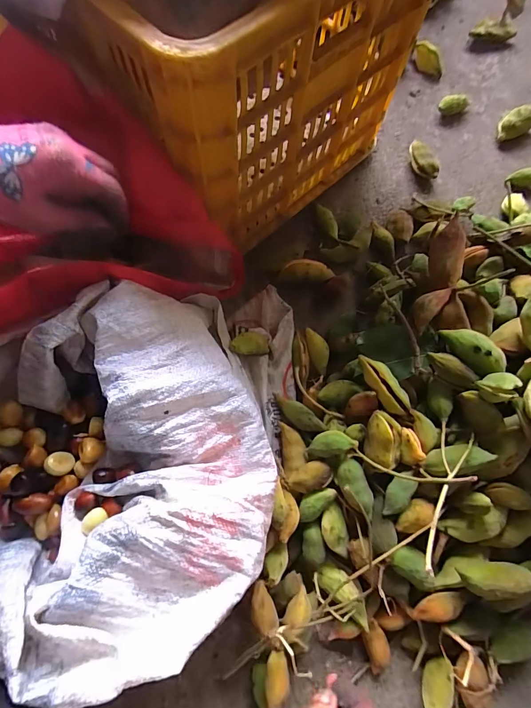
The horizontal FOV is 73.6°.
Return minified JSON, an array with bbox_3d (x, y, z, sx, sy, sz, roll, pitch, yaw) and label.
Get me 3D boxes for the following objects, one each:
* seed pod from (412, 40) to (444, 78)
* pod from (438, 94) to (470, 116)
[{"bbox_3d":[0.307,-0.555,0.664,0.066,0.040,0.020,26,75,7],"label":"seed pod"},{"bbox_3d":[0.344,-0.453,0.647,0.057,0.023,0.024,-12,74,-5],"label":"pod"}]

